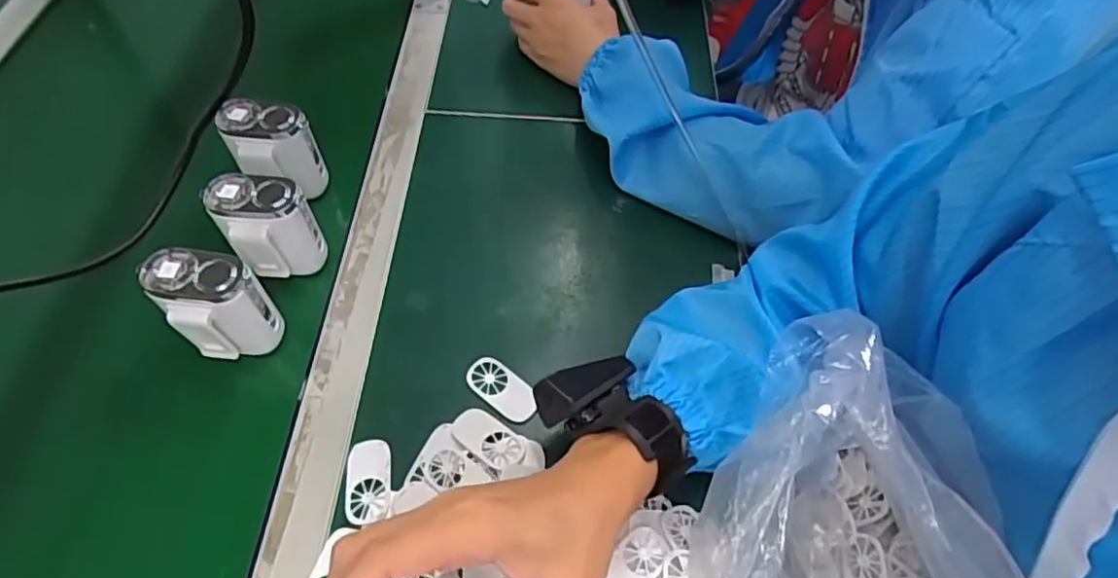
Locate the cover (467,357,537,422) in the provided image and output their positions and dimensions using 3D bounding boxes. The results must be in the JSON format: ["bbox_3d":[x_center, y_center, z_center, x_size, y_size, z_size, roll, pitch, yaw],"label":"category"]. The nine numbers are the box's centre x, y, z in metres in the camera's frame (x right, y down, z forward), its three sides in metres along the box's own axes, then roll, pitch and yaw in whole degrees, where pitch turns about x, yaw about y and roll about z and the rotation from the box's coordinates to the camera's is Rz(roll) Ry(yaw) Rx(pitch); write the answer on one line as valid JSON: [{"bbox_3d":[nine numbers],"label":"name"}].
[{"bbox_3d":[-0.041,0.073,0.455,0.059,0.006,0.030,34,61,16],"label":"cover"}]

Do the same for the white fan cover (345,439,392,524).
[{"bbox_3d":[-0.127,0.127,0.413,0.029,0.007,0.056,-4,58,-8],"label":"white fan cover"}]

